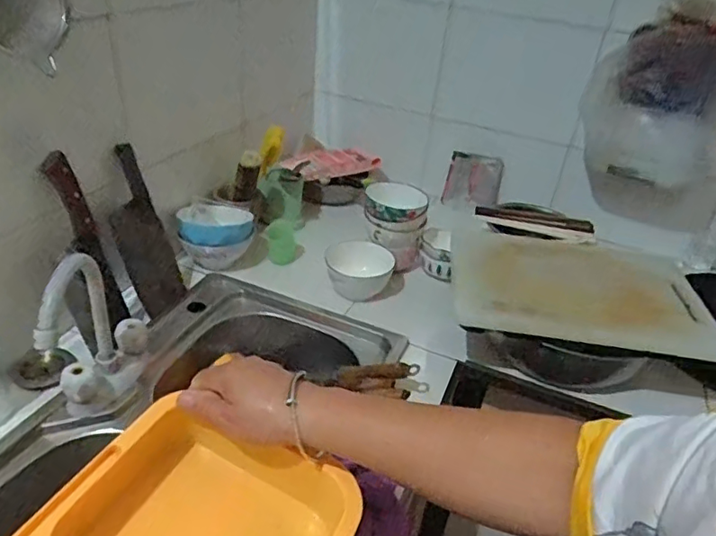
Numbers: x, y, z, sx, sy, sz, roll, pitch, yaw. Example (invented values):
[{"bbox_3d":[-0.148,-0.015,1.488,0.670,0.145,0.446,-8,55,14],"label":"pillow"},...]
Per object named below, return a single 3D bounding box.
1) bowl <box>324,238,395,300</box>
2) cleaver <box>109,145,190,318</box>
[{"bbox_3d":[0.002,0.003,1.061,0.124,0.072,0.124,5,33,-3],"label":"bowl"},{"bbox_3d":[-0.357,-0.058,0.935,0.018,0.274,0.098,0,29,26],"label":"cleaver"}]

